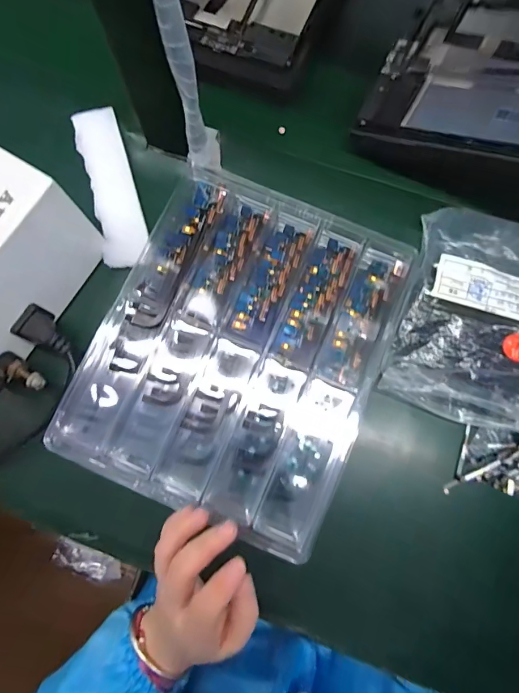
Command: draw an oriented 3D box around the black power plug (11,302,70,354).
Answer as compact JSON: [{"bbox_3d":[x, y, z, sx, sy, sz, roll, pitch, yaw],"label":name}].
[{"bbox_3d":[-0.171,-0.013,0.323,0.043,0.016,0.028,28,79,7],"label":"black power plug"}]

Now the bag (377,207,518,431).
[{"bbox_3d":[0.195,-0.025,0.339,0.142,0.027,0.176,17,78,4],"label":"bag"}]

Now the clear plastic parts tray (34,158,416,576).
[{"bbox_3d":[-0.013,-0.003,0.336,0.219,0.019,0.268,22,79,5],"label":"clear plastic parts tray"}]

